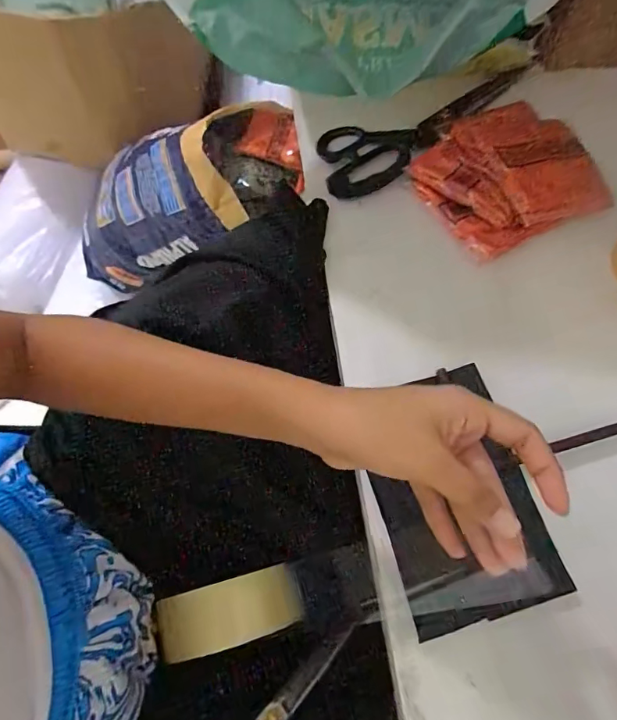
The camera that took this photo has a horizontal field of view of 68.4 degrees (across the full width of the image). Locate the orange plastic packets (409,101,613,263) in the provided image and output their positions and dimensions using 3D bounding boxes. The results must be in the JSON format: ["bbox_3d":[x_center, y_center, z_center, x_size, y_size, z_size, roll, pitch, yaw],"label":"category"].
[{"bbox_3d":[0.198,-0.185,0.456,0.155,0.029,0.147,-27,74,-9],"label":"orange plastic packets"}]

